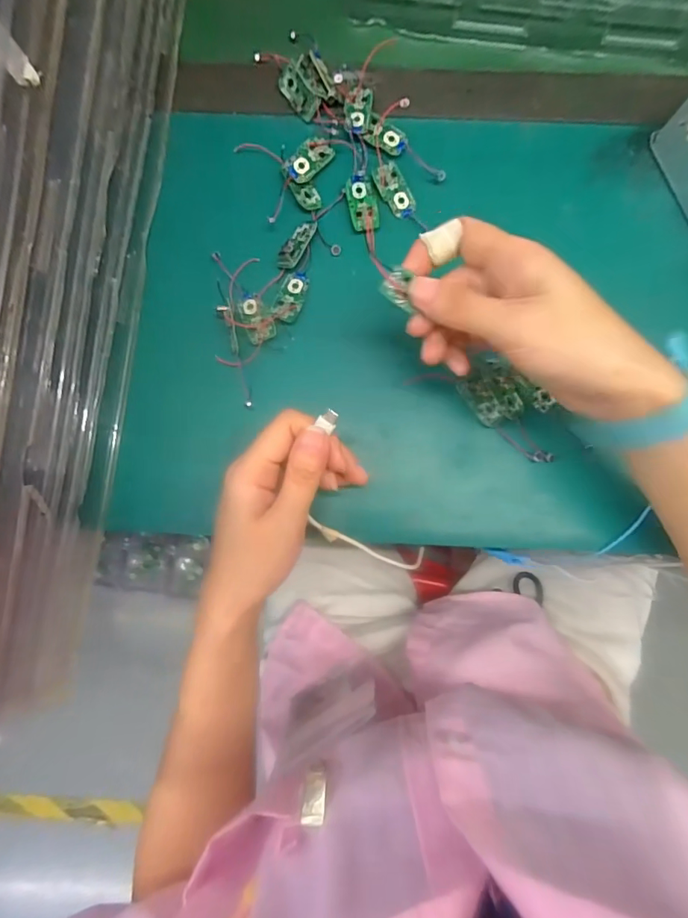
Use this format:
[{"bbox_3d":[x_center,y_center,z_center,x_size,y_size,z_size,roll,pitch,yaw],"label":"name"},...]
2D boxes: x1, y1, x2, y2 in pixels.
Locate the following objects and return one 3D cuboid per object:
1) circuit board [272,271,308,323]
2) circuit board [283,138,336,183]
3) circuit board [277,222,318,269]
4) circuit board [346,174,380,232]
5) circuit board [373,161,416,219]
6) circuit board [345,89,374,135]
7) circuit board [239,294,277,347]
[{"bbox_3d":[-0.037,-0.112,0.327,0.017,0.004,0.039,14,74,4],"label":"circuit board"},{"bbox_3d":[-0.025,-0.208,0.330,0.038,0.004,0.019,-45,106,-7],"label":"circuit board"},{"bbox_3d":[-0.032,-0.149,0.328,0.015,0.009,0.037,31,86,3],"label":"circuit board"},{"bbox_3d":[0.013,-0.177,0.330,0.019,0.007,0.038,-11,85,0],"label":"circuit board"},{"bbox_3d":[0.036,-0.188,0.333,0.020,0.009,0.036,-31,85,-2],"label":"circuit board"},{"bbox_3d":[0.010,-0.246,0.335,0.019,0.005,0.036,0,85,1],"label":"circuit board"},{"bbox_3d":[-0.059,-0.096,0.322,0.020,0.004,0.036,-25,85,-2],"label":"circuit board"}]

